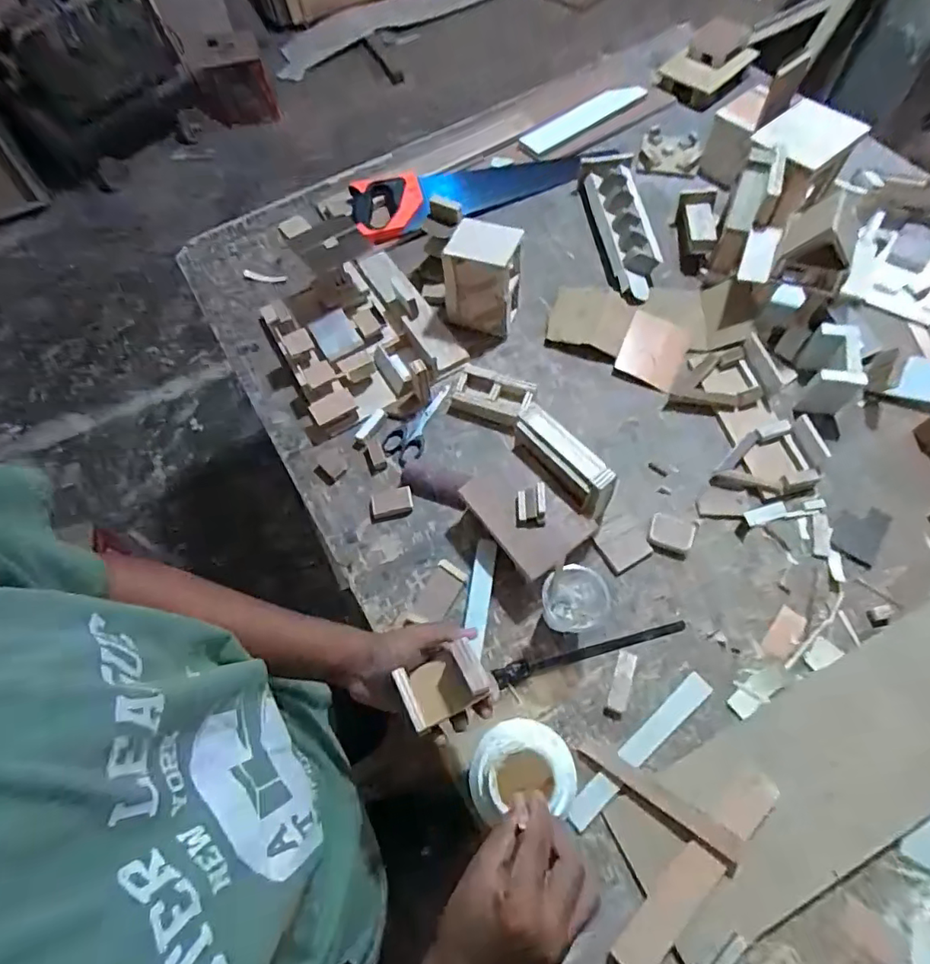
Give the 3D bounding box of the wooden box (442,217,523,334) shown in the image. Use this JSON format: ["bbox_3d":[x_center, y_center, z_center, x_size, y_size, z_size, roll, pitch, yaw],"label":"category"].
[{"bbox_3d":[0.027,-0.307,0.807,0.107,0.136,0.091,20,67,13],"label":"wooden box"}]

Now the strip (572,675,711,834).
[{"bbox_3d":[0.195,0.295,0.595,0.213,0.008,0.028,-39,68,-14],"label":"strip"}]

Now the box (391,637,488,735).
[{"bbox_3d":[-0.020,0.185,0.489,0.073,0.051,0.053,-26,65,-9],"label":"box"}]

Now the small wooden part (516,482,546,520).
[{"bbox_3d":[0.080,0.023,0.643,0.033,0.018,0.042,-3,64,2],"label":"small wooden part"}]

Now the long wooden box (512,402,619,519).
[{"bbox_3d":[0.115,-0.026,0.659,0.056,0.055,0.145,-38,68,-14],"label":"long wooden box"}]

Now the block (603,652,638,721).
[{"bbox_3d":[0.181,0.235,0.621,0.021,0.009,0.077,21,67,13],"label":"block"}]

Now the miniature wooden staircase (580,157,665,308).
[{"bbox_3d":[0.263,-0.432,0.906,0.098,0.055,0.313,-4,64,2],"label":"miniature wooden staircase"}]

